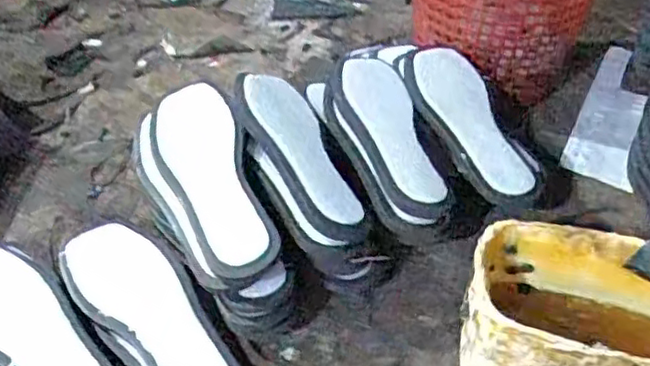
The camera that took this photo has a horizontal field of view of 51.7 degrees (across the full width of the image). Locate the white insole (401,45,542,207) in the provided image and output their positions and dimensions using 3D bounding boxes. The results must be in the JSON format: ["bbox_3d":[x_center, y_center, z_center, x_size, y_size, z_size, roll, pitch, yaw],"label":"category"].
[{"bbox_3d":[0.146,-0.069,0.692,0.087,0.021,0.233,-8,44,-12],"label":"white insole"}]

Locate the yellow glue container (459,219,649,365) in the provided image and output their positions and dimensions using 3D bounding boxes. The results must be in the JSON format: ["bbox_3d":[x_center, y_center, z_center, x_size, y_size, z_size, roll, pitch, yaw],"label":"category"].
[{"bbox_3d":[0.208,0.124,0.519,0.200,0.124,0.114,13,44,10],"label":"yellow glue container"}]

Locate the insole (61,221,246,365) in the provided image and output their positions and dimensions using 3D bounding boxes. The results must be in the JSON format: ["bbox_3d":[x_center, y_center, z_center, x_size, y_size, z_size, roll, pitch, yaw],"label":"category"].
[{"bbox_3d":[-0.148,0.115,0.579,0.086,0.024,0.245,-27,51,-28],"label":"insole"}]

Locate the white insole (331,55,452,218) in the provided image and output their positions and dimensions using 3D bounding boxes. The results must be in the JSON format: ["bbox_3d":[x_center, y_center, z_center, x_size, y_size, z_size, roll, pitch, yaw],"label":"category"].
[{"bbox_3d":[0.060,-0.059,0.658,0.078,0.012,0.230,-5,44,-9],"label":"white insole"}]

